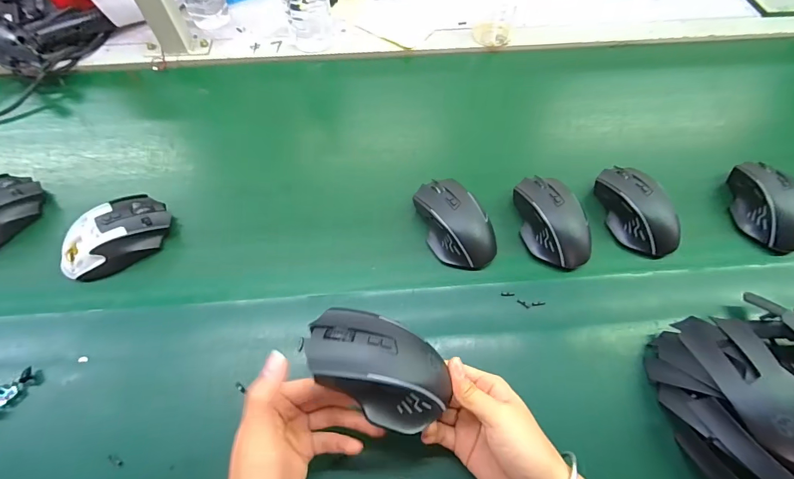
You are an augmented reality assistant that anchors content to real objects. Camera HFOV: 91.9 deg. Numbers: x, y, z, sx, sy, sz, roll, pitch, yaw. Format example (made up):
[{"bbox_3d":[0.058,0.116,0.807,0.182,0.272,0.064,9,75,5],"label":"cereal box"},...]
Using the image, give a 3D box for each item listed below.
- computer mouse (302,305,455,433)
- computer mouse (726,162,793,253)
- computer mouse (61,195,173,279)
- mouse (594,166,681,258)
[{"bbox_3d":[-0.016,0.093,0.285,0.105,0.050,0.057,17,44,13],"label":"computer mouse"},{"bbox_3d":[0.434,-0.042,0.450,0.064,0.043,0.111,-1,61,-1],"label":"computer mouse"},{"bbox_3d":[-0.313,-0.001,0.431,0.064,0.045,0.113,35,67,18],"label":"computer mouse"},{"bbox_3d":[0.279,-0.038,0.445,0.061,0.038,0.116,-13,62,-8],"label":"mouse"}]

